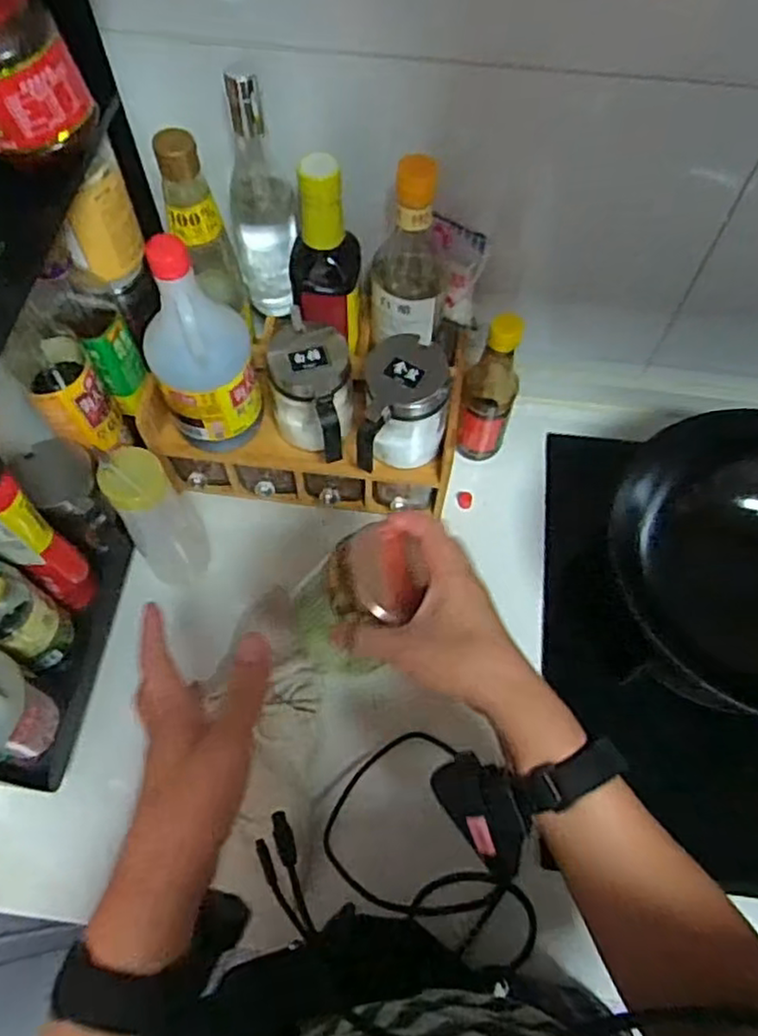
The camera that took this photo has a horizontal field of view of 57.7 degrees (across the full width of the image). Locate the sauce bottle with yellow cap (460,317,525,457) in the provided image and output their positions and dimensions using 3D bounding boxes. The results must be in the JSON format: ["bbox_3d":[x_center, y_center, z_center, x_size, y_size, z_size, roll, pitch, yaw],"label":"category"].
[{"bbox_3d":[0.113,-0.126,0.697,0.054,0.189,0.045,15,64,5],"label":"sauce bottle with yellow cap"}]

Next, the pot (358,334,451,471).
[{"bbox_3d":[0.023,-0.098,0.625,0.075,0.101,0.096,6,63,1],"label":"pot"}]

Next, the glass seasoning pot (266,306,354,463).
[{"bbox_3d":[-0.061,-0.109,0.630,0.073,0.102,0.102,-3,63,-4],"label":"glass seasoning pot"}]

